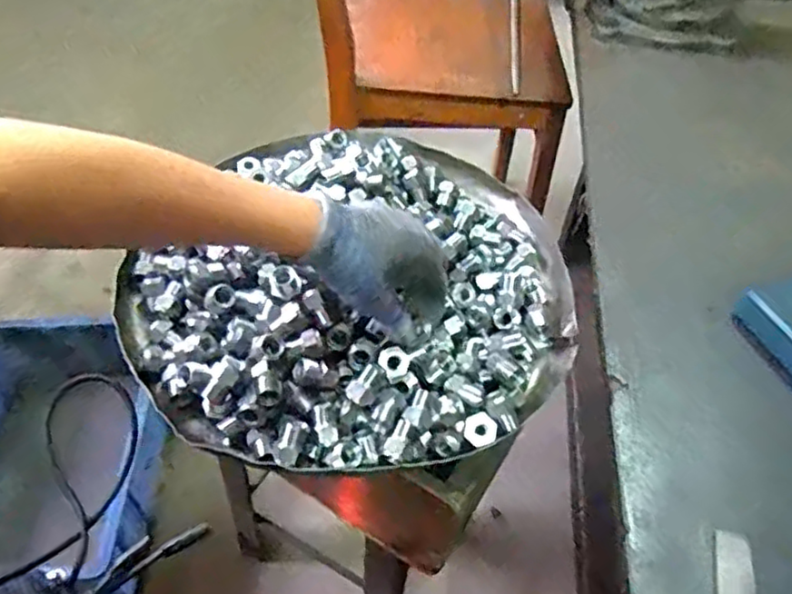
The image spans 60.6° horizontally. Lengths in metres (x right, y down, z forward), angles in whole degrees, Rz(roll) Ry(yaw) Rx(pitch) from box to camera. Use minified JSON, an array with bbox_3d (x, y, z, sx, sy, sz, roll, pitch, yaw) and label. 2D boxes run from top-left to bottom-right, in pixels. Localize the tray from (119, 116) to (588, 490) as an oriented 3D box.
[{"bbox_3d":[-0.029,-0.032,0.576,0.351,0.093,0.363,1,46,-1],"label":"tray"}]

